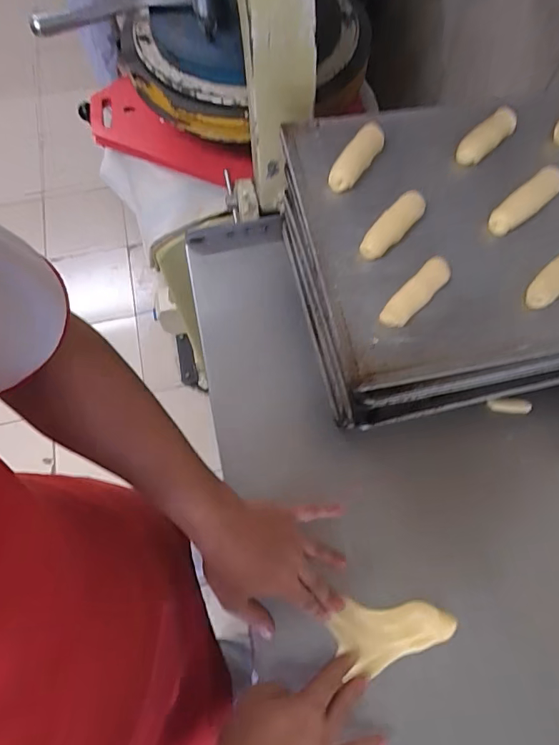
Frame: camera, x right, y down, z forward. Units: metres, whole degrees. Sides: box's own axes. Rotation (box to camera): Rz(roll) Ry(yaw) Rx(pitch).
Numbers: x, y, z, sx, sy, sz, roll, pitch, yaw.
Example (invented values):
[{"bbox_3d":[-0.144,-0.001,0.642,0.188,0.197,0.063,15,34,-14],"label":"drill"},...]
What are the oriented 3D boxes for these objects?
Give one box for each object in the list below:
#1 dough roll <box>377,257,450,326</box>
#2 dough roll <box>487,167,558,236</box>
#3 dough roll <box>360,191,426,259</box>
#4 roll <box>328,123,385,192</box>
[{"bbox_3d":[0.134,-0.077,0.434,0.087,0.022,0.023,-41,74,-16],"label":"dough roll"},{"bbox_3d":[0.267,-0.186,0.480,0.100,0.021,0.029,-39,73,-15],"label":"dough roll"},{"bbox_3d":[0.118,-0.152,0.460,0.026,0.021,0.089,38,72,14],"label":"dough roll"},{"bbox_3d":[0.086,-0.239,0.490,0.026,0.018,0.089,31,71,11],"label":"roll"}]

